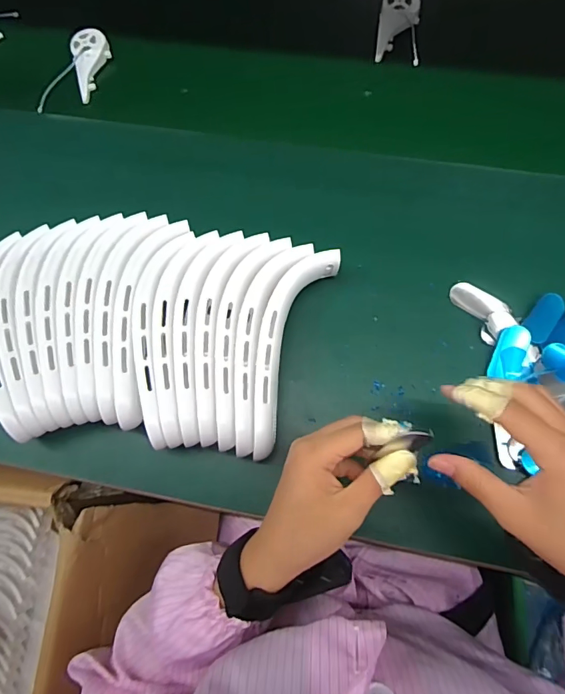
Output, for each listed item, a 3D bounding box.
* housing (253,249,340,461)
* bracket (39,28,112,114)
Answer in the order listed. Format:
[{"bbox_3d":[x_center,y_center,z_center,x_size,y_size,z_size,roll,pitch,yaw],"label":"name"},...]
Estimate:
[{"bbox_3d":[0.000,0.001,0.408,0.048,0.044,0.203,19,75,8],"label":"housing"},{"bbox_3d":[-0.252,-0.333,0.540,0.049,0.013,0.121,23,86,-5],"label":"bracket"}]

